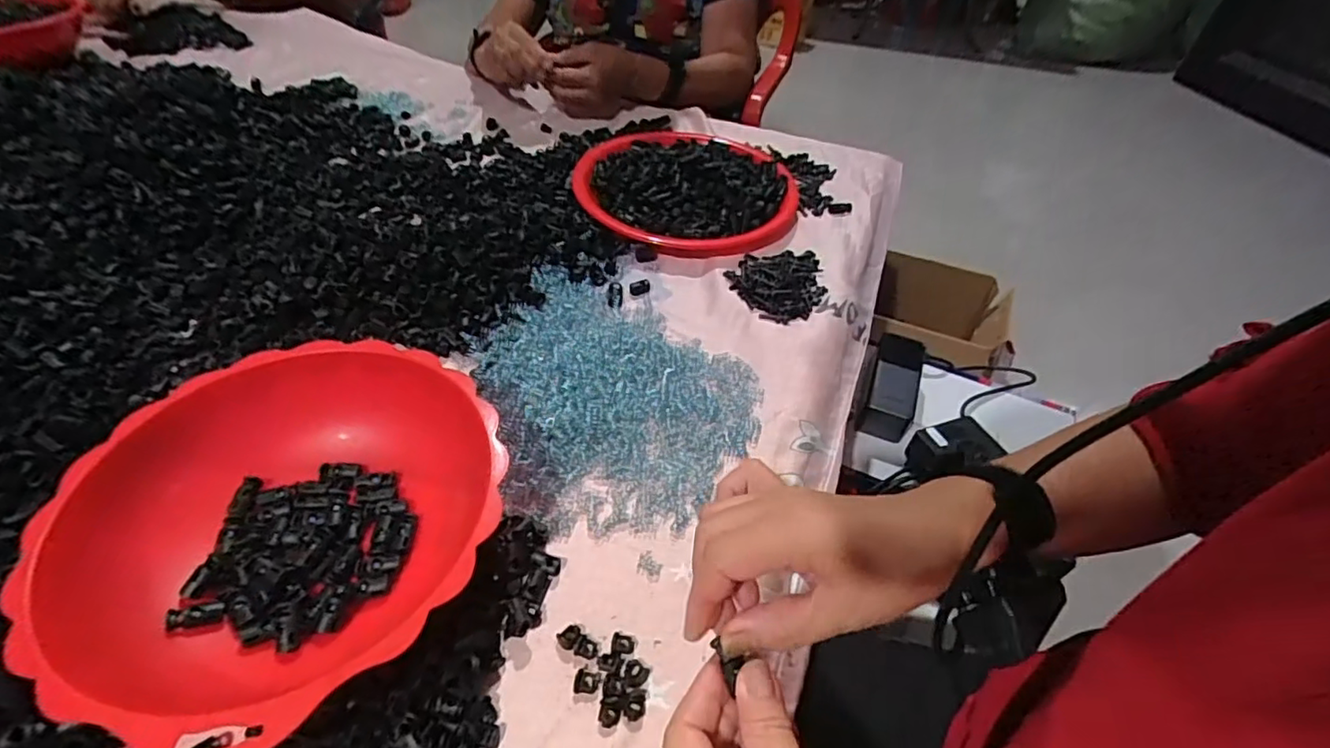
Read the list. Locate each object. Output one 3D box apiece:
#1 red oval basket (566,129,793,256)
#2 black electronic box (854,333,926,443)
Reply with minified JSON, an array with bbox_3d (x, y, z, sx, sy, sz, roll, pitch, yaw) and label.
[{"bbox_3d":[0.027,-0.230,0.711,0.253,0.043,0.256,7,46,1],"label":"red oval basket"},{"bbox_3d":[0.271,0.013,0.715,0.052,0.049,0.132,19,48,12],"label":"black electronic box"}]

